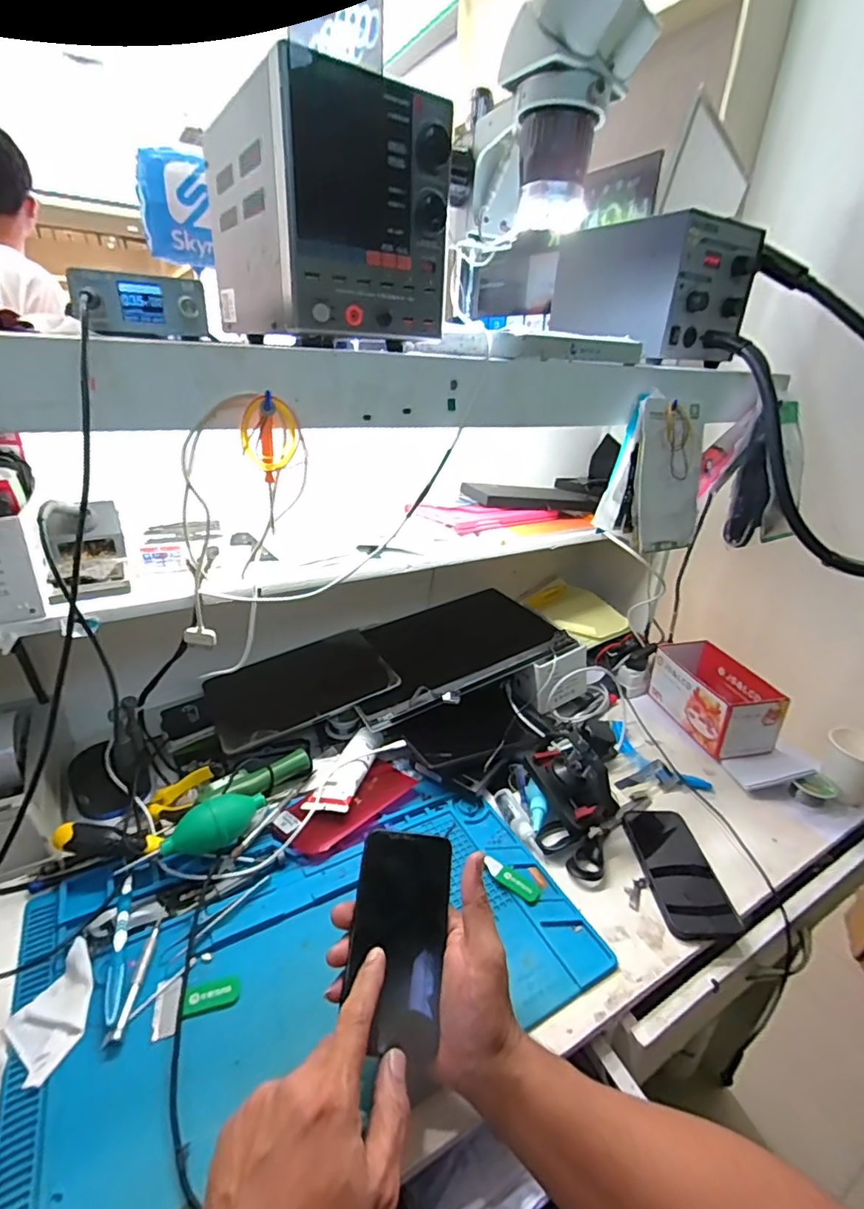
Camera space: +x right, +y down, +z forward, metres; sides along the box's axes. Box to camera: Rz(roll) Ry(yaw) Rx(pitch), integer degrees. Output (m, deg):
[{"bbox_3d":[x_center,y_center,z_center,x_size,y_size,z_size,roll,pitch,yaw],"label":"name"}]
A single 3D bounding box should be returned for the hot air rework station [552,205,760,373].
[{"bbox_3d":[0.304,-0.427,0.727,0.182,0.141,0.209,-13,30,-31],"label":"hot air rework station"}]

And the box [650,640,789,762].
[{"bbox_3d":[0.424,0.138,0.811,0.100,0.093,0.204,-3,26,-12],"label":"box"}]

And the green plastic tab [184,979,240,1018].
[{"bbox_3d":[-0.188,0.335,0.447,0.042,0.006,0.021,-6,27,-20],"label":"green plastic tab"}]

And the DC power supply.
[{"bbox_3d":[-0.107,-0.338,0.480,0.155,0.164,0.201,-16,32,-35],"label":"DC power supply"}]

